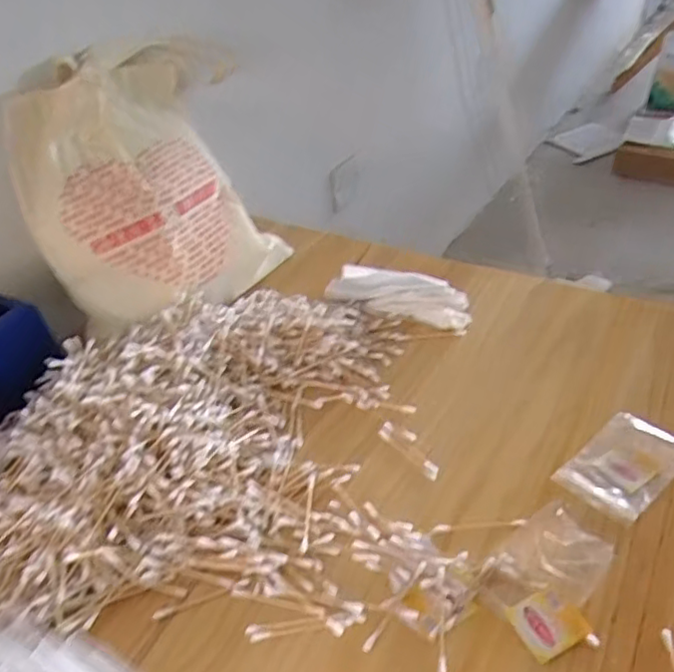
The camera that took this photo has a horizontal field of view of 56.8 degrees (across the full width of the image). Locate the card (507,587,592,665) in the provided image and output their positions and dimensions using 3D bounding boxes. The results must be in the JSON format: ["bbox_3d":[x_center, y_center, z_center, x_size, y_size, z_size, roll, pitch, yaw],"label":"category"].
[{"bbox_3d":[0.145,0.195,0.426,0.044,0.004,0.040,-20,39,-16],"label":"card"}]

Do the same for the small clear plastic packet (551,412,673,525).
[{"bbox_3d":[0.239,0.106,0.516,0.101,0.012,0.068,-30,43,-27],"label":"small clear plastic packet"}]

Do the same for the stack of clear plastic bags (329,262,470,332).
[{"bbox_3d":[0.072,-0.056,0.724,0.175,0.034,0.063,12,42,25],"label":"stack of clear plastic bags"}]

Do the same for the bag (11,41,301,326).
[{"bbox_3d":[-0.222,-0.193,0.741,0.264,0.250,0.267,-16,38,-10],"label":"bag"}]

